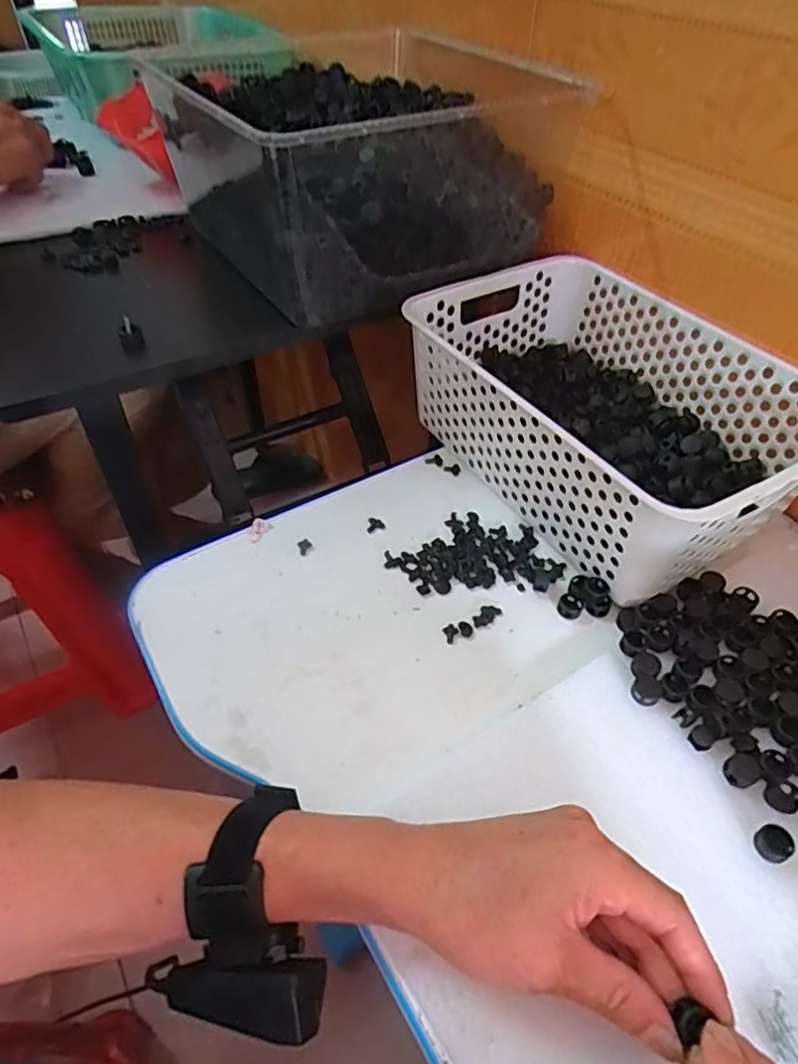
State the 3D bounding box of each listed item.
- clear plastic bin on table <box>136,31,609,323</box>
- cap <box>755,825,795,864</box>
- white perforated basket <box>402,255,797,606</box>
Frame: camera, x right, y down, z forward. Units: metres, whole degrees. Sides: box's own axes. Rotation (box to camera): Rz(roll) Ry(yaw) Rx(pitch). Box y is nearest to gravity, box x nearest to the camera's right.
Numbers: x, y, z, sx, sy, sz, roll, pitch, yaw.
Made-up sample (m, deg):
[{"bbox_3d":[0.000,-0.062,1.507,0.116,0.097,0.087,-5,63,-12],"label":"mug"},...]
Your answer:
[{"bbox_3d":[-0.033,-0.331,0.568,0.293,0.146,0.281,-27,53,-23],"label":"clear plastic bin on table"},{"bbox_3d":[0.196,0.163,0.328,0.018,0.007,0.016,-15,49,-14],"label":"cap"},{"bbox_3d":[0.164,-0.095,0.507,0.200,0.109,0.303,-26,52,-22],"label":"white perforated basket"}]

